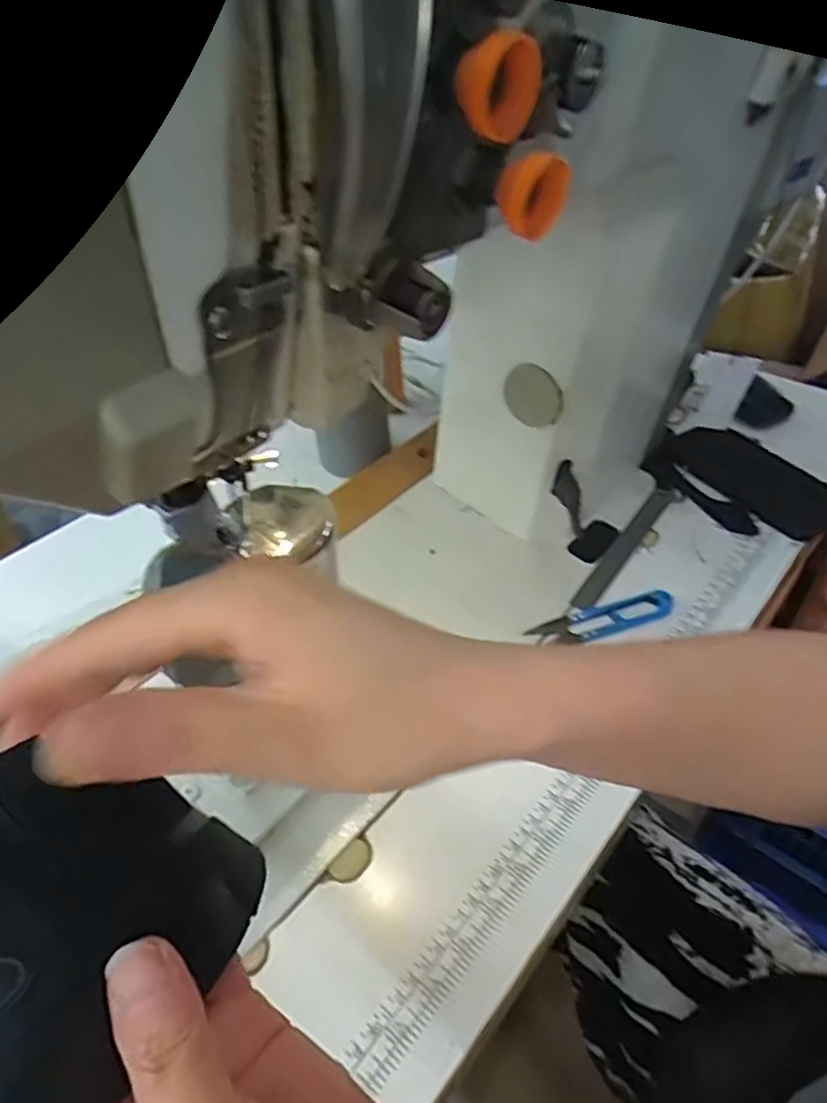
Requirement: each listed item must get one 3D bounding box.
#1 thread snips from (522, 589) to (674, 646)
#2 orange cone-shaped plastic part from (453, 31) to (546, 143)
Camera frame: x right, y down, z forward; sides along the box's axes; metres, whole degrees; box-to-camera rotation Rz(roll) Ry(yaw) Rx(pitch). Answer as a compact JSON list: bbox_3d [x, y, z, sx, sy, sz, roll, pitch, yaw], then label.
[{"bbox_3d":[0.141,0.050,0.502,0.110,0.014,0.029,-13,44,-10],"label":"thread snips"},{"bbox_3d":[0.022,-0.119,0.171,0.021,0.021,0.018,4,44,7],"label":"orange cone-shaped plastic part"}]

